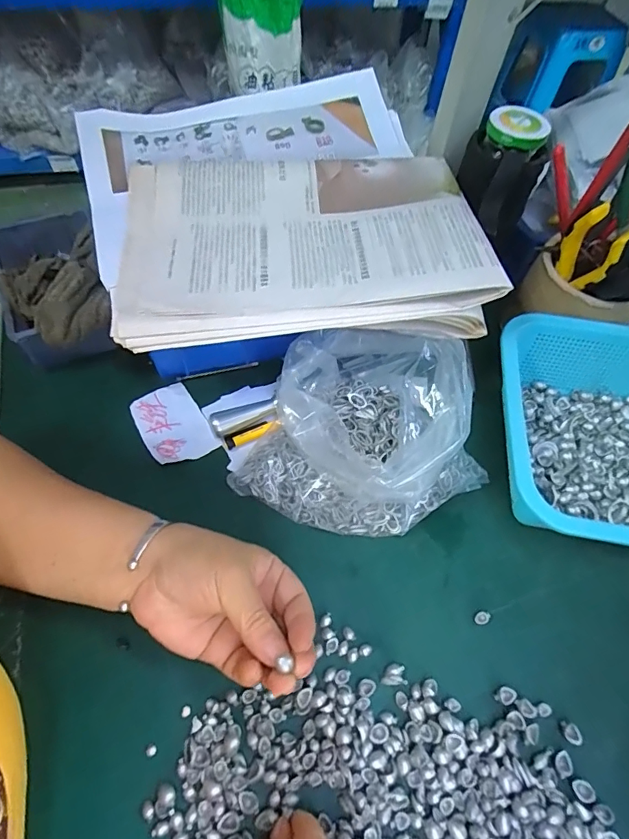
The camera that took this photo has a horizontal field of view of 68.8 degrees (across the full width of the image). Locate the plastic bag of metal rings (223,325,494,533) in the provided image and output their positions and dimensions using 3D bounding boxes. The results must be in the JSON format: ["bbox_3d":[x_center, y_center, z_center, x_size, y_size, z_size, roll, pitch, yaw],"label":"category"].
[{"bbox_3d":[0.049,0.013,0.354,0.177,0.086,0.157,27,61,12],"label":"plastic bag of metal rings"}]

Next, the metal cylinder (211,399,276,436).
[{"bbox_3d":[-0.060,-0.001,0.392,0.054,0.018,0.018,-22,63,-17],"label":"metal cylinder"}]

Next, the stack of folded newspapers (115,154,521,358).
[{"bbox_3d":[-0.013,-0.150,0.367,0.275,0.034,0.193,-4,59,-6],"label":"stack of folded newspapers"}]

